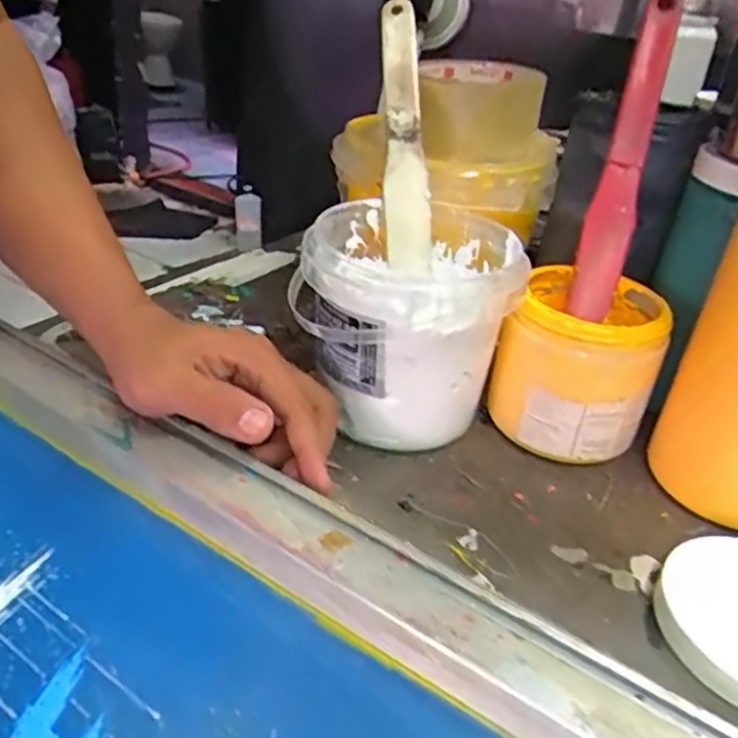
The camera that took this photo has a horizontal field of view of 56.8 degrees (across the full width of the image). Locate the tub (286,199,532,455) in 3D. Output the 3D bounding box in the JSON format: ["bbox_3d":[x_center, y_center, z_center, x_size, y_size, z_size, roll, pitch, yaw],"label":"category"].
[{"bbox_3d":[0.027,-0.022,0.413,0.107,0.120,0.116,4,32,-3],"label":"tub"}]

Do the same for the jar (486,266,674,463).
[{"bbox_3d":[0.125,0.000,0.415,0.089,0.097,0.084,4,32,-3],"label":"jar"}]

